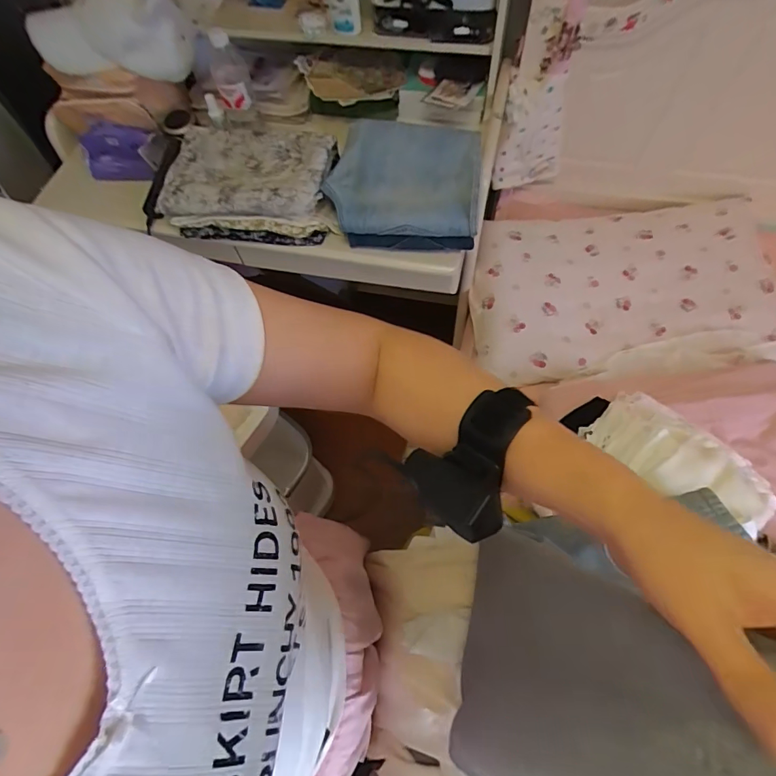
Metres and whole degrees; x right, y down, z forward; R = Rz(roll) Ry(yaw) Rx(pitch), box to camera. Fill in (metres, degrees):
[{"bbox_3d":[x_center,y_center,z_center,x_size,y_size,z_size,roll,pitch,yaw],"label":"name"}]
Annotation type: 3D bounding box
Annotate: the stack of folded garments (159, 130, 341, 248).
[{"bbox_3d":[-0.269,-0.419,0.912,0.339,0.094,0.228,4,65,5],"label":"stack of folded garments"}]

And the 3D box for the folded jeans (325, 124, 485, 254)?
[{"bbox_3d":[0.039,-0.399,0.866,0.284,0.136,0.238,12,66,9],"label":"folded jeans"}]

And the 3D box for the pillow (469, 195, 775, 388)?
[{"bbox_3d":[0.539,-0.236,1.040,0.669,0.095,0.429,-2,64,3],"label":"pillow"}]

